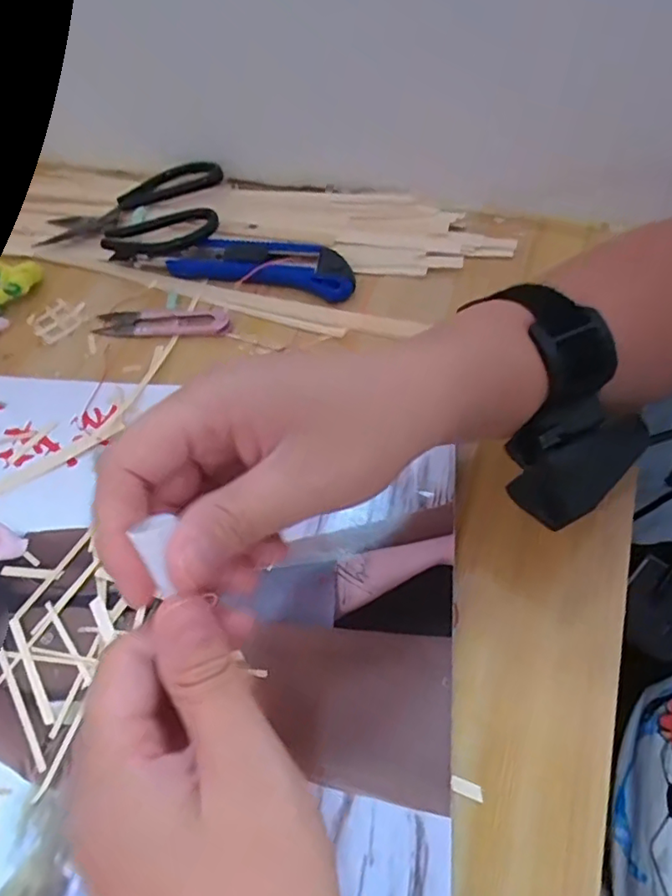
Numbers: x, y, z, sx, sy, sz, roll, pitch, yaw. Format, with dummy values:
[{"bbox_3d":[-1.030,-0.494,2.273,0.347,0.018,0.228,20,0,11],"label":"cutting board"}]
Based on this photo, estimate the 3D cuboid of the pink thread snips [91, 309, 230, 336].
[{"bbox_3d":[-0.122,-0.088,0.409,0.097,0.006,0.021,3,59,6],"label":"pink thread snips"}]

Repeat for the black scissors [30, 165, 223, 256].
[{"bbox_3d":[-0.161,-0.180,0.455,0.142,0.020,0.089,-5,59,1],"label":"black scissors"}]

